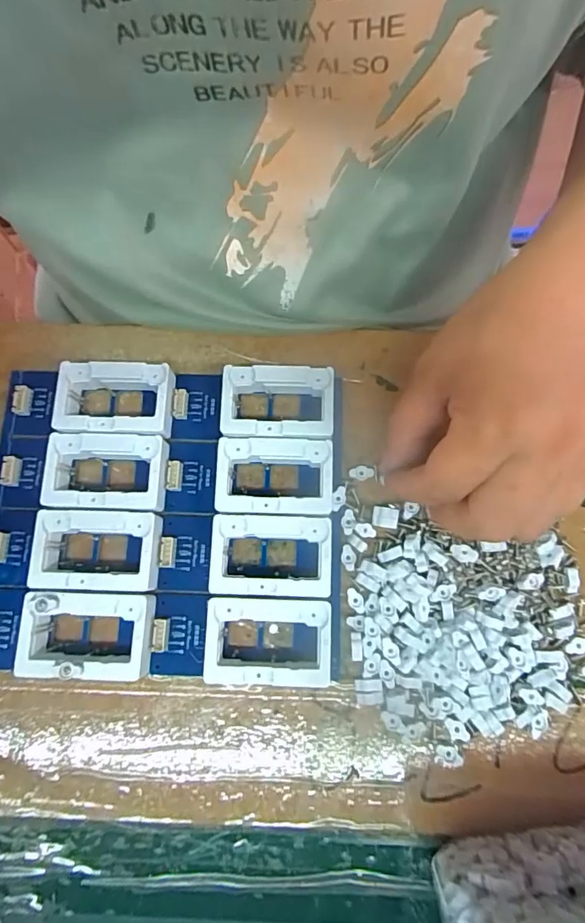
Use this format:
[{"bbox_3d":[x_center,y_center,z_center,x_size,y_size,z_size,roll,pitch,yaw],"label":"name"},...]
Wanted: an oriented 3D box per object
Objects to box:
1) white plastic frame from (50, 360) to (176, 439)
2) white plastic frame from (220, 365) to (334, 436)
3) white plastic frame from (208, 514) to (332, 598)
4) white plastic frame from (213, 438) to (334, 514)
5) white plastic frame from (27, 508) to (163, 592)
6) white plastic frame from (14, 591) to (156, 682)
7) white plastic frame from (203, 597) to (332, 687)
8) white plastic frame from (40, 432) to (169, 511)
[{"bbox_3d":[-0.097,-0.033,0.270,0.064,0.018,0.041,3,77,1],"label":"white plastic frame"},{"bbox_3d":[-0.008,-0.032,0.270,0.060,0.019,0.040,0,77,1],"label":"white plastic frame"},{"bbox_3d":[-0.011,0.049,0.251,0.061,0.016,0.040,2,77,1],"label":"white plastic frame"},{"bbox_3d":[-0.009,0.009,0.260,0.060,0.017,0.040,1,77,1],"label":"white plastic frame"},{"bbox_3d":[-0.099,0.046,0.251,0.063,0.017,0.039,2,77,1],"label":"white plastic frame"},{"bbox_3d":[-0.100,0.086,0.241,0.062,0.020,0.039,2,77,1],"label":"white plastic frame"},{"bbox_3d":[-0.012,0.089,0.242,0.060,0.017,0.040,2,77,1],"label":"white plastic frame"},{"bbox_3d":[-0.098,0.006,0.260,0.063,0.017,0.041,2,77,1],"label":"white plastic frame"}]

